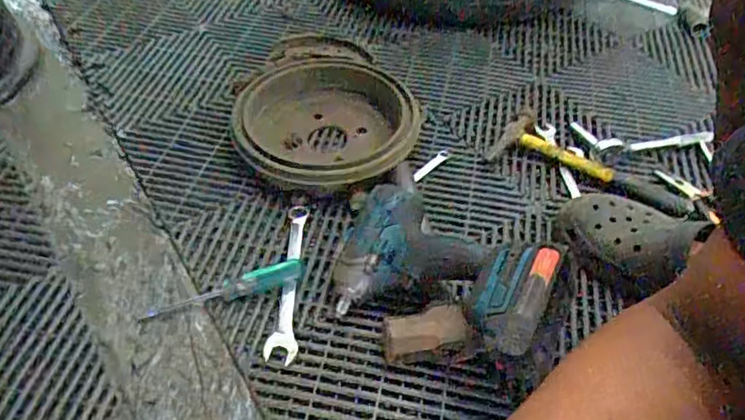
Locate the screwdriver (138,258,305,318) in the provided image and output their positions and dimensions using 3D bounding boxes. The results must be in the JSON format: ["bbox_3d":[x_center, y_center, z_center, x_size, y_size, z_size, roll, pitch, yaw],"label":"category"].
[{"bbox_3d":[-0.162,0.087,0.615,0.180,0.026,0.022,-17,47,7],"label":"screwdriver"}]

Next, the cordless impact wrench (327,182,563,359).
[{"bbox_3d":[0.059,0.056,0.538,0.116,0.075,0.225,-33,36,-30],"label":"cordless impact wrench"}]

